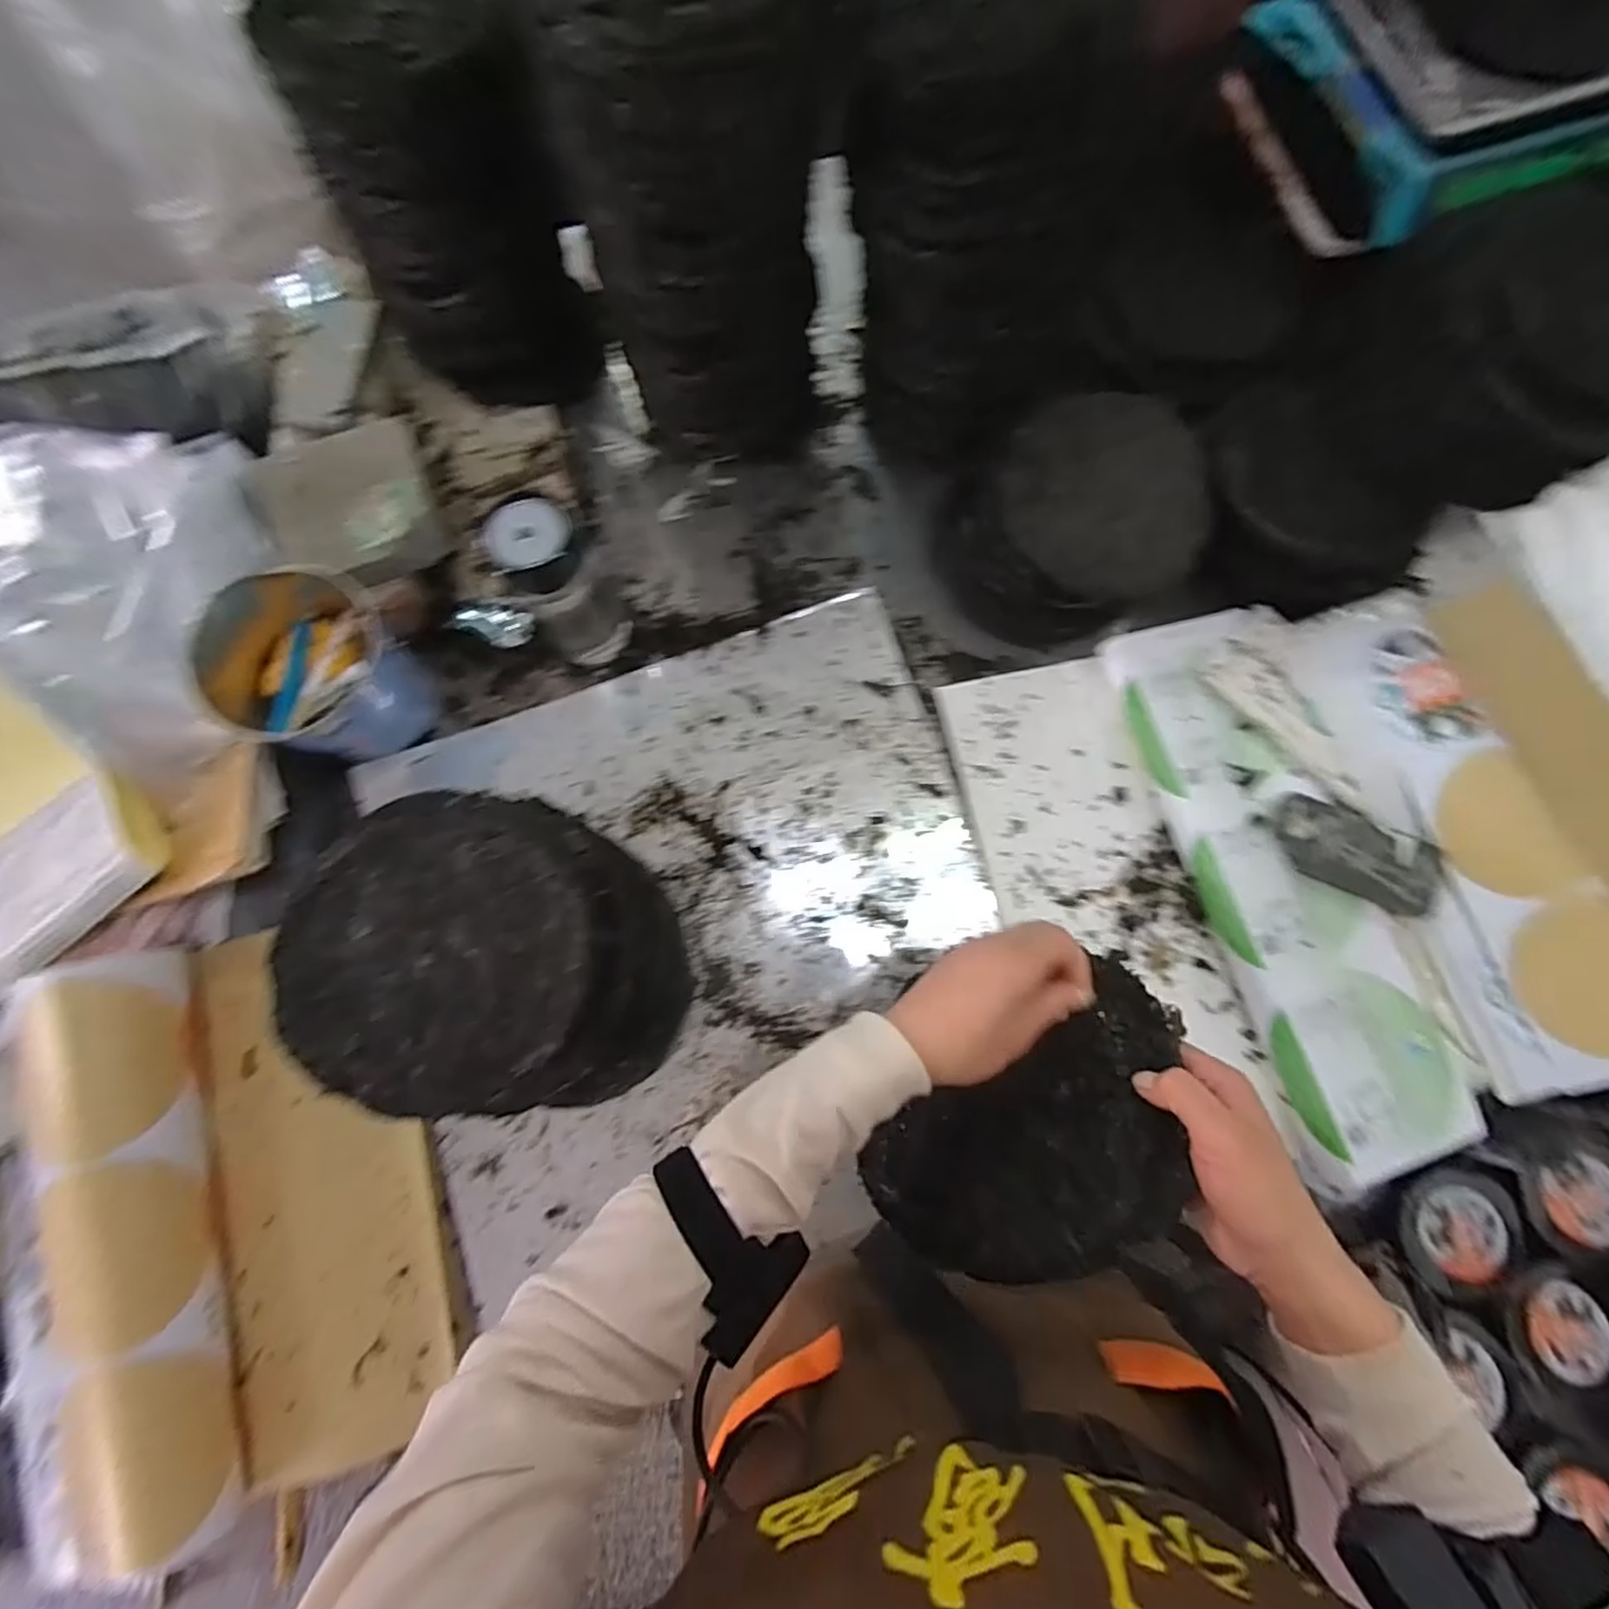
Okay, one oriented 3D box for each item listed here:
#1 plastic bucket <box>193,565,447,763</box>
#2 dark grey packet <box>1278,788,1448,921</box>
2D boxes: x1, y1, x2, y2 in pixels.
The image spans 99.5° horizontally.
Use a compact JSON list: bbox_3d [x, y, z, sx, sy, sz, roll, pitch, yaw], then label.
[{"bbox_3d":[-0.432,-0.118,0.616,0.140,0.113,0.149,0,78,0],"label":"plastic bucket"},{"bbox_3d":[0.493,0.044,0.605,0.136,0.020,0.066,26,80,6],"label":"dark grey packet"}]

